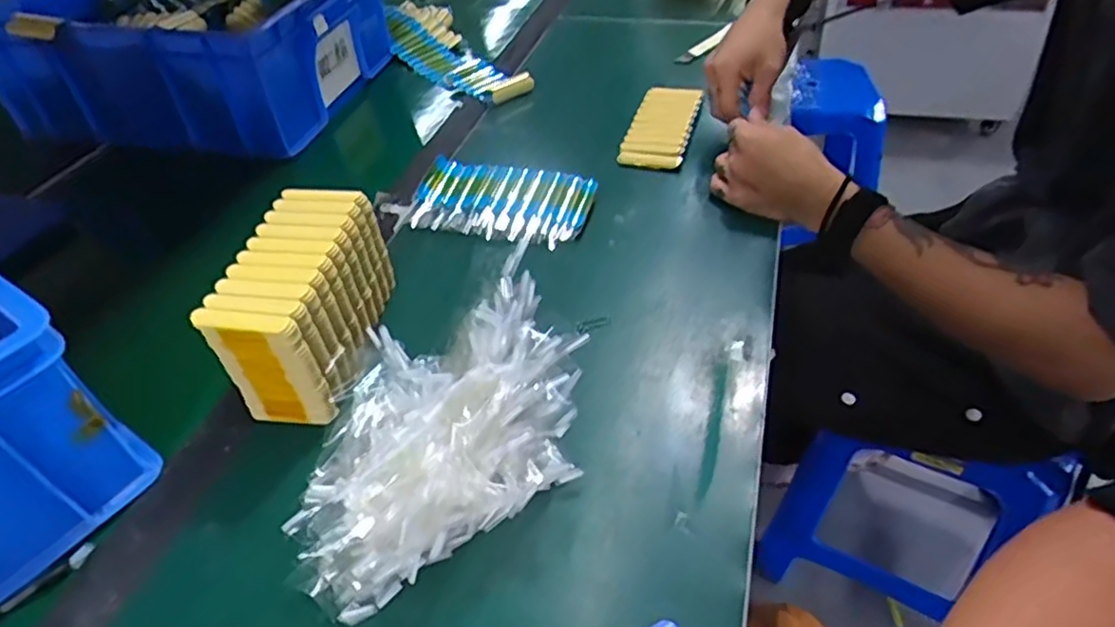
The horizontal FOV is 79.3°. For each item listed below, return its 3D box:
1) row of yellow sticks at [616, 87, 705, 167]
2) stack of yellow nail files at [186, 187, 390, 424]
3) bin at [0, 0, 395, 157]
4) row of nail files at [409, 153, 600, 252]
[{"bbox_3d":[0.117,-0.212,0.751,0.068,0.020,0.153,9,46,16],"label":"row of yellow sticks"},{"bbox_3d":[-0.182,-0.007,0.496,0.071,0.098,0.149,0,44,7],"label":"stack of yellow nail files"},{"bbox_3d":[-0.457,-0.342,0.845,0.415,0.135,0.314,7,45,14],"label":"bin"},{"bbox_3d":[-0.056,-0.105,0.641,0.167,0.030,0.092,9,46,16],"label":"row of nail files"}]

